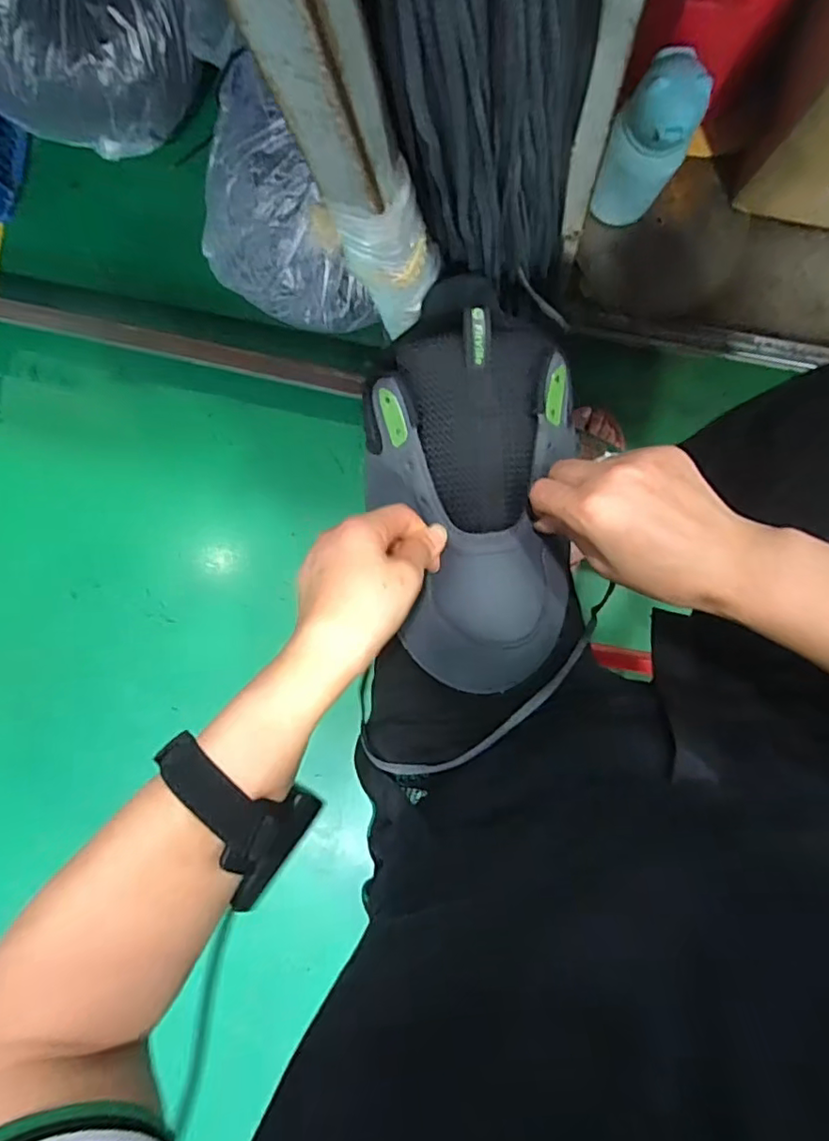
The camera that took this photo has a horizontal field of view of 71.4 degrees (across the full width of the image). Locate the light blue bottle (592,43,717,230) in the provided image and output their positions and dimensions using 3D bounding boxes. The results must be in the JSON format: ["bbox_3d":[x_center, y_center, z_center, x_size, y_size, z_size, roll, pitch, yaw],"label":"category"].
[{"bbox_3d":[0.239,-0.436,0.600,0.074,0.192,0.068,1,94,8],"label":"light blue bottle"}]

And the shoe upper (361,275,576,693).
[{"bbox_3d":[0.038,-0.055,0.378,0.130,0.056,0.256,-5,95,8],"label":"shoe upper"}]

